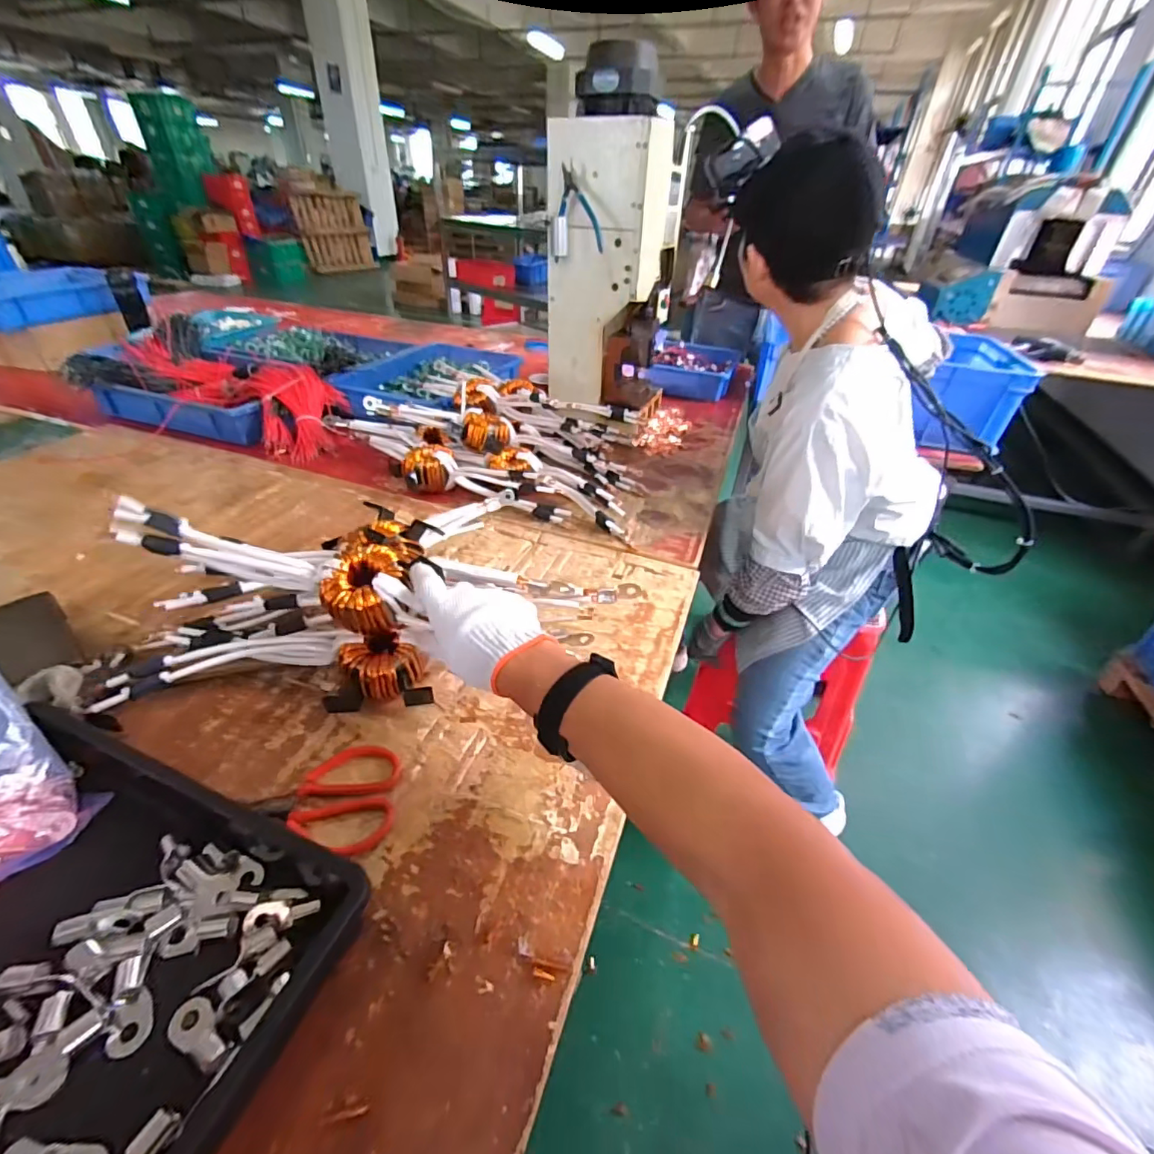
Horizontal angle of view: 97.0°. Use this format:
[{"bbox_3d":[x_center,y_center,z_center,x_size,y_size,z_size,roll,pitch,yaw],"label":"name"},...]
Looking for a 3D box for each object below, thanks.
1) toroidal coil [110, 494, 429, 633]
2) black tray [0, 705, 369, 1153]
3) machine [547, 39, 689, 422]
[{"bbox_3d":[-0.302,-0.002,0.508,0.292,0.089,0.078,12,39,1],"label":"toroidal coil"},{"bbox_3d":[-0.355,0.249,0.327,0.359,0.062,0.282,16,40,14],"label":"black tray"},{"bbox_3d":[0.080,-0.639,1.017,0.214,0.534,0.268,17,40,16],"label":"machine"}]

